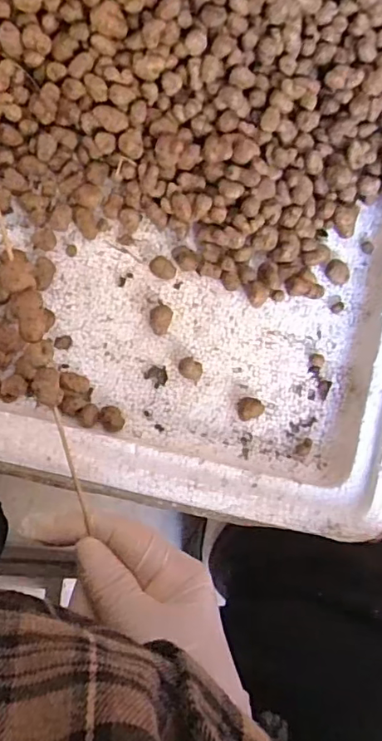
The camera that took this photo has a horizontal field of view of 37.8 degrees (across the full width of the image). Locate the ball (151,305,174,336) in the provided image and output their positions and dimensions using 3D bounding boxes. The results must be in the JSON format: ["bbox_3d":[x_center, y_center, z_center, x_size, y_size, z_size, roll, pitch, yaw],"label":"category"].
[{"bbox_3d":[-0.021,-0.033,0.370,0.014,0.012,0.019,19,86,-6],"label":"ball"}]

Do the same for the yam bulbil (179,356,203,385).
[{"bbox_3d":[0.000,-0.001,0.371,0.017,0.010,0.013,37,84,-5],"label":"yam bulbil"}]

